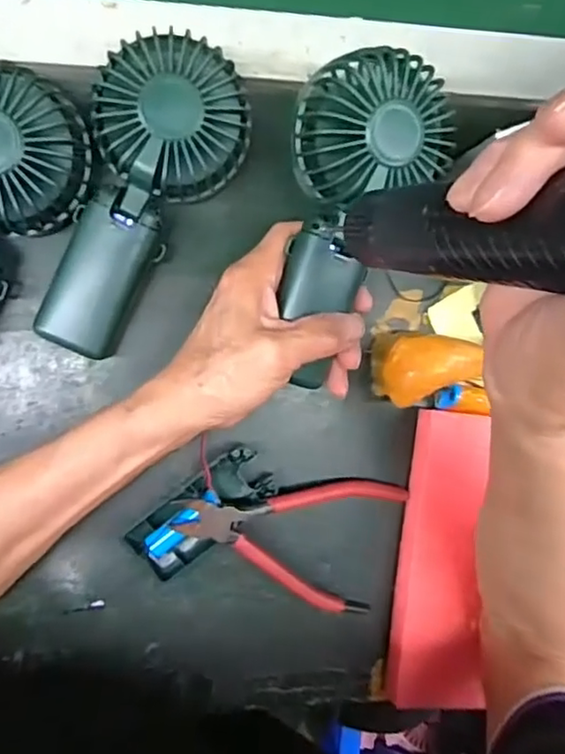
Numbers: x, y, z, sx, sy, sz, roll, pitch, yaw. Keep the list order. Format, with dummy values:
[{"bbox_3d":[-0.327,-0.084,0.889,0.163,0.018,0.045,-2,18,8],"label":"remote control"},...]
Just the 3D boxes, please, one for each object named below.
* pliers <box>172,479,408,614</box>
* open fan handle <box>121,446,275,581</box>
[{"bbox_3d":[0.006,0.094,0.378,0.135,0.021,0.088,21,90,-10],"label":"pliers"},{"bbox_3d":[-0.049,0.084,0.372,0.092,0.020,0.039,-39,98,-5],"label":"open fan handle"}]

